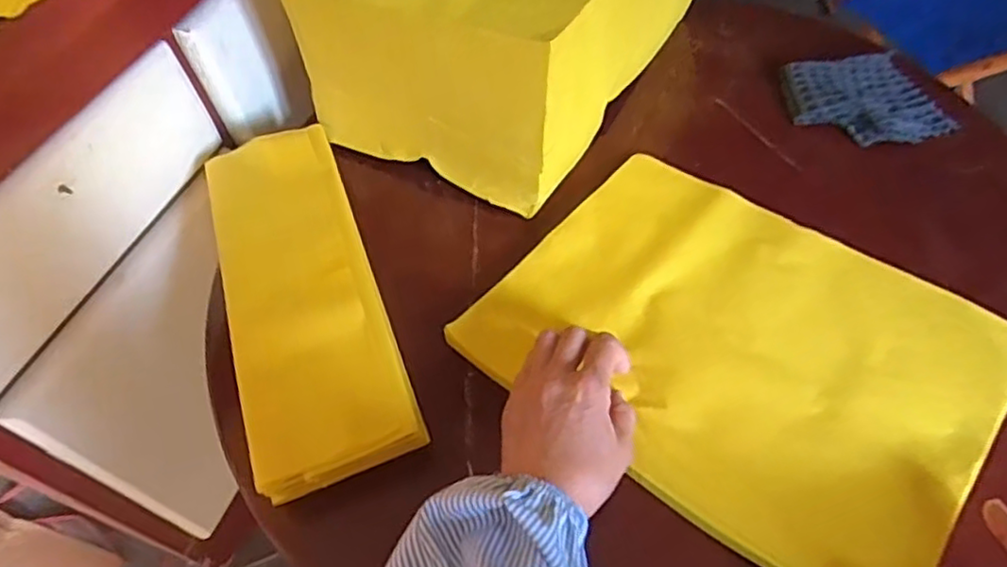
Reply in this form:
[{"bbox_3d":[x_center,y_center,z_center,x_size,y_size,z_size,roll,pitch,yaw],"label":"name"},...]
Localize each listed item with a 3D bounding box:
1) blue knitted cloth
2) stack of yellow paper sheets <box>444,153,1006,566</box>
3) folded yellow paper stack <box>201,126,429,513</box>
[{"bbox_3d":[0.353,-0.186,0.651,0.143,0.020,0.111,4,55,8],"label":"blue knitted cloth"},{"bbox_3d":[0.175,0.042,0.516,0.343,0.022,0.269,33,64,25],"label":"stack of yellow paper sheets"},{"bbox_3d":[-0.173,-0.007,0.561,0.118,0.032,0.353,-20,55,-9],"label":"folded yellow paper stack"}]

